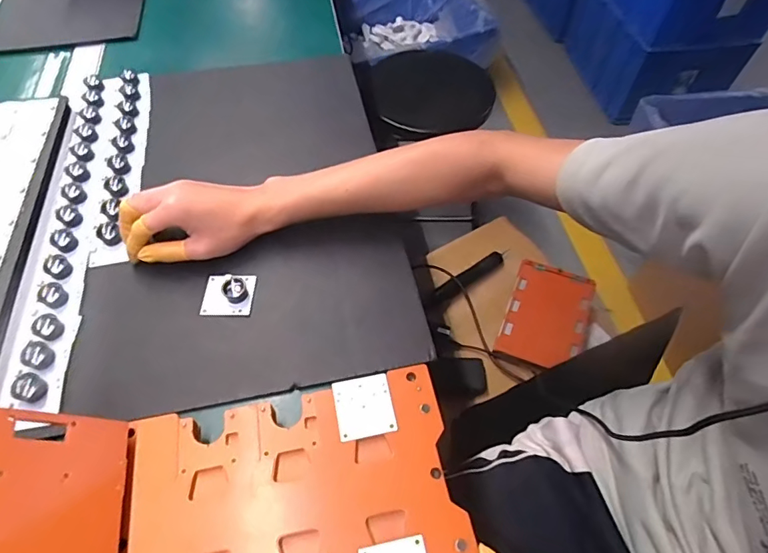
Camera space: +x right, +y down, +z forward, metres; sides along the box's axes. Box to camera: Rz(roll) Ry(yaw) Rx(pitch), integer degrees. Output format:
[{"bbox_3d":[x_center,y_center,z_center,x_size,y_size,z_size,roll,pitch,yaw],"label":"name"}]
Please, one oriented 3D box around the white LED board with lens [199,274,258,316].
[{"bbox_3d":[-0.150,0.013,0.460,0.048,0.016,0.043,1,55,2],"label":"white LED board with lens"}]

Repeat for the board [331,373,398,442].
[{"bbox_3d":[-0.016,0.102,0.378,0.044,0.005,0.046,-11,55,-6],"label":"board"}]

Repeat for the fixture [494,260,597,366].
[{"bbox_3d":[0.355,0.079,1.039,0.168,0.028,0.241,20,58,12],"label":"fixture"}]

